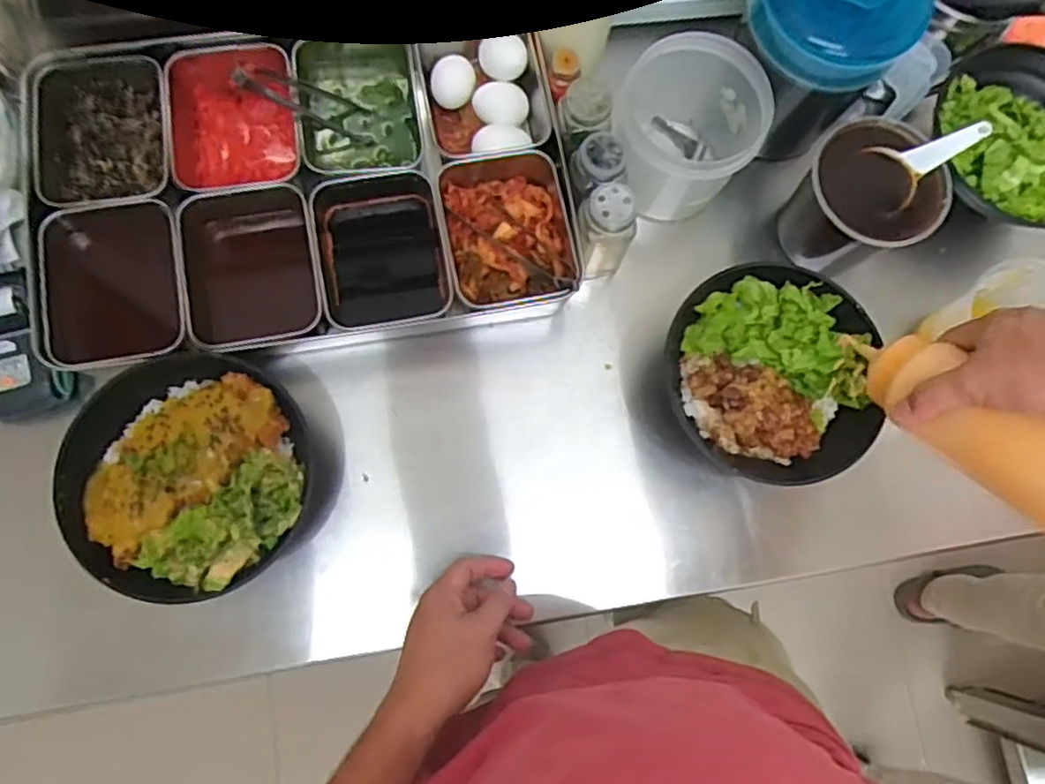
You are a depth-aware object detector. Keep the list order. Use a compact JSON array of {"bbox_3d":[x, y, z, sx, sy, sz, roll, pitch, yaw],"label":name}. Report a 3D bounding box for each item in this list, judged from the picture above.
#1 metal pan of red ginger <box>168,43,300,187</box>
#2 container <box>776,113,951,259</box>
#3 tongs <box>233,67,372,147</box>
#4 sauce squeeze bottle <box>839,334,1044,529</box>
[{"bbox_3d":[-0.250,-0.239,0.621,0.109,0.073,0.134,-8,77,-4],"label":"metal pan of red ginger"},{"bbox_3d":[0.295,-0.164,0.622,0.113,0.104,0.110,0,77,-2],"label":"container"},{"bbox_3d":[-0.186,-0.248,0.596,0.119,0.024,0.047,7,73,-40],"label":"tongs"},{"bbox_3d":[0.292,0.013,0.448,0.056,0.057,0.199,-26,39,-7],"label":"sauce squeeze bottle"}]

